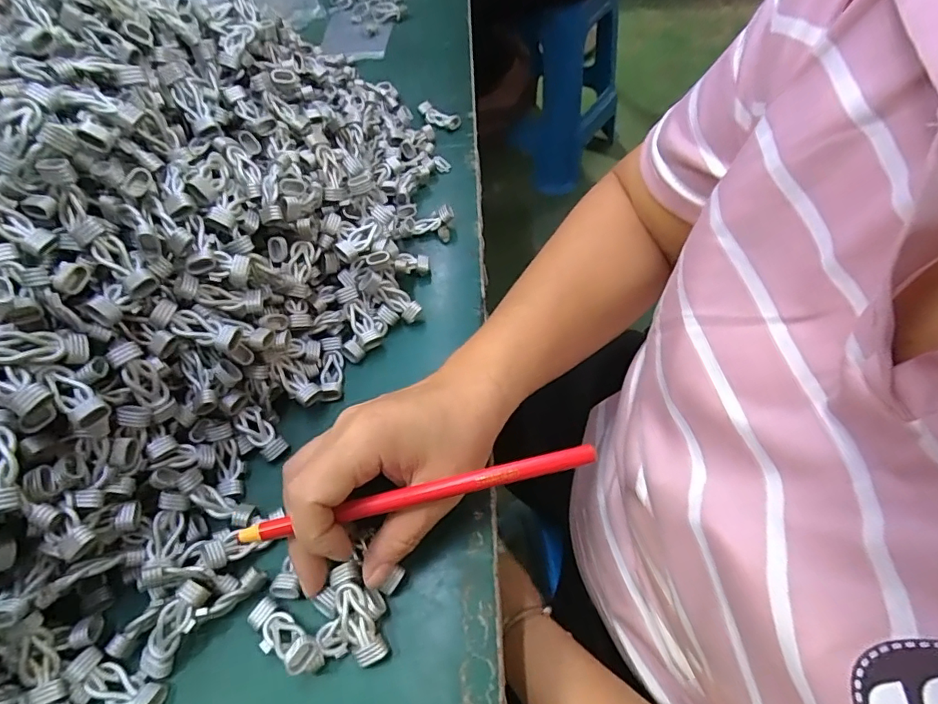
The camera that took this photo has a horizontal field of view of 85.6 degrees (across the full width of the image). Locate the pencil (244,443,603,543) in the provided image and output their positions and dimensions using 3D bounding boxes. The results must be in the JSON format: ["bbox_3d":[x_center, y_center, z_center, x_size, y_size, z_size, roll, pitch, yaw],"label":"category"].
[{"bbox_3d":[-0.024,0.066,0.236,0.168,0.005,0.009,-14,56,0],"label":"pencil"}]

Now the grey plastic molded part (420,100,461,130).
[{"bbox_3d":[-0.027,-0.224,0.480,0.040,0.016,0.013,23,59,17],"label":"grey plastic molded part"}]

